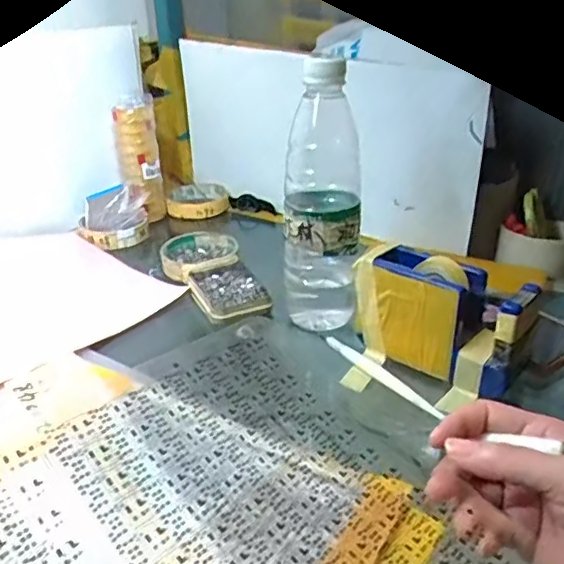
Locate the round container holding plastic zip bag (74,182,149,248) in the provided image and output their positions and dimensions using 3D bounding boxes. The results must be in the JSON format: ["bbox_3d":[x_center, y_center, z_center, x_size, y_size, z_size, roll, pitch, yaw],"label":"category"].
[{"bbox_3d":[-0.205,-0.083,0.725,0.081,0.049,0.088,-8,28,-10],"label":"round container holding plastic zip bag"}]

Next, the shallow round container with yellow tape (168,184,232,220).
[{"bbox_3d":[-0.115,-0.113,0.822,0.083,0.021,0.092,-7,28,-8],"label":"shallow round container with yellow tape"}]

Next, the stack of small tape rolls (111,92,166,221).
[{"bbox_3d":[-0.184,-0.157,0.763,0.050,0.145,0.052,-10,29,-14],"label":"stack of small tape rolls"}]

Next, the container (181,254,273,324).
[{"bbox_3d":[-0.055,0.007,0.592,0.066,0.016,0.105,-13,30,-20],"label":"container"}]

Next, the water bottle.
[{"bbox_3d":[0.034,-0.063,0.501,0.063,0.222,0.067,-1,28,4],"label":"water bottle"}]

